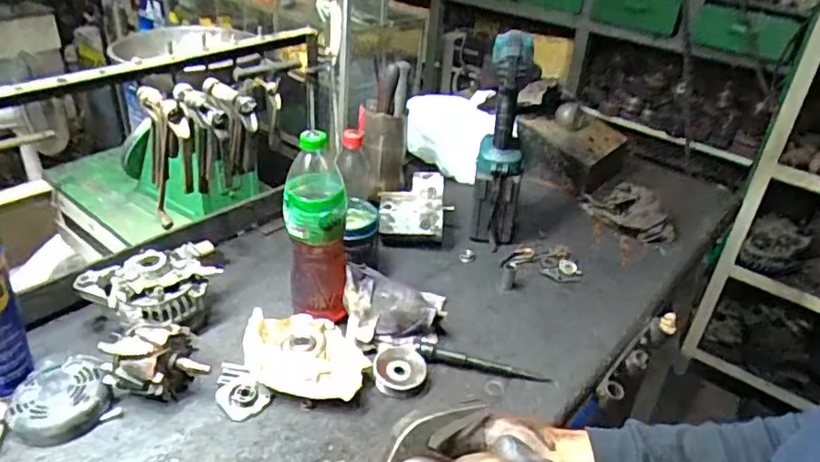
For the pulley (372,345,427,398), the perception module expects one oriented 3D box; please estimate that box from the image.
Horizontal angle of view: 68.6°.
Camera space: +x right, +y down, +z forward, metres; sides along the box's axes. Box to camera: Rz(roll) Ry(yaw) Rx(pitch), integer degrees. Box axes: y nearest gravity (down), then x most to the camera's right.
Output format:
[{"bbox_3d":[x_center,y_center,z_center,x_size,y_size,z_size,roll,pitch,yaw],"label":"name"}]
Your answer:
[{"bbox_3d":[-0.013,0.180,0.784,0.068,0.026,0.077,6,32,1],"label":"pulley"}]

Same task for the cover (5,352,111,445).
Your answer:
[{"bbox_3d":[-0.400,0.194,0.685,0.101,0.041,0.092,-18,39,-32],"label":"cover"}]

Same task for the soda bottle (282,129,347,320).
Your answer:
[{"bbox_3d":[-0.126,0.002,0.809,0.082,0.264,0.074,3,32,-4],"label":"soda bottle"}]

